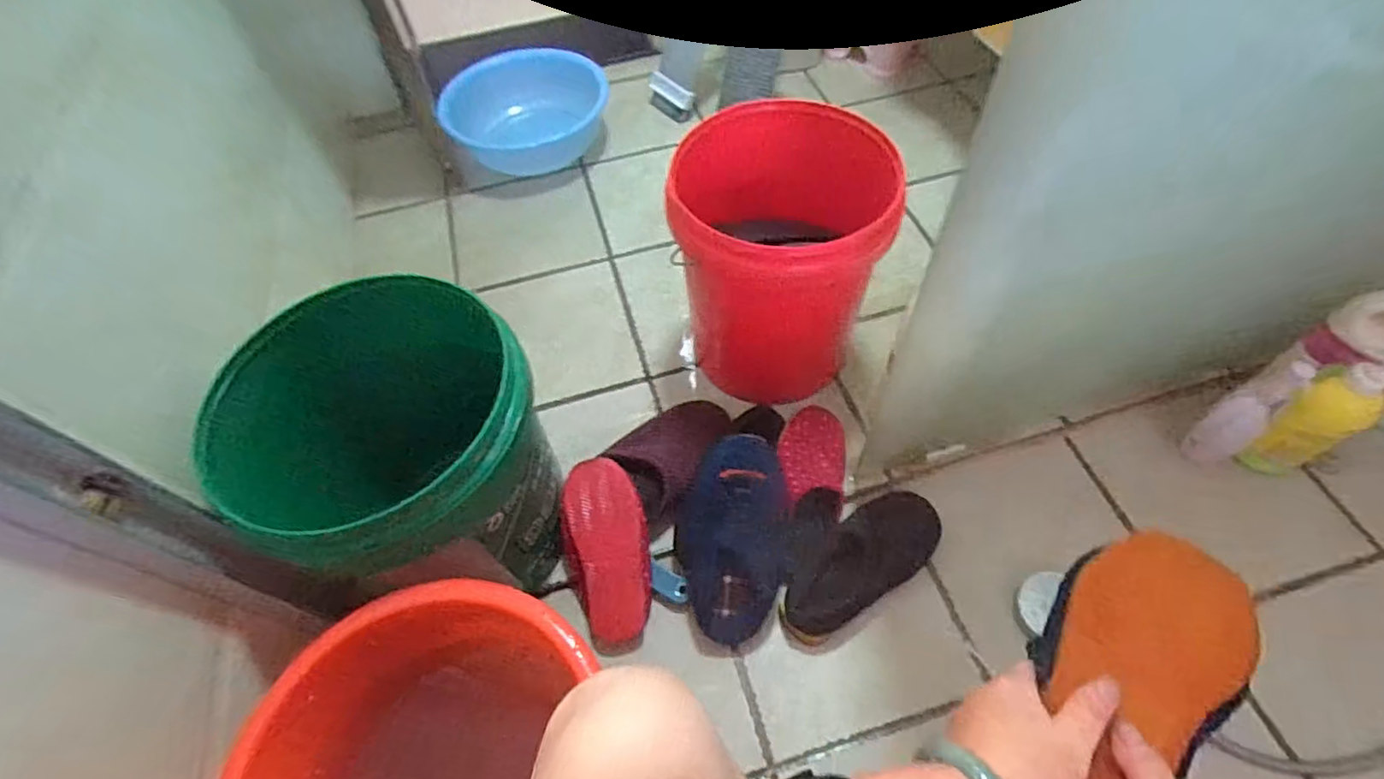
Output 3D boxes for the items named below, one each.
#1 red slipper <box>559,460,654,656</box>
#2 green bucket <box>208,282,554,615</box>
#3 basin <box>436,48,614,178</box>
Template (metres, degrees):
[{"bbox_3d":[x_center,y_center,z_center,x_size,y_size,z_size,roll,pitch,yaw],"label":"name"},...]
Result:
[{"bbox_3d":[-0.115,0.223,0.834,0.113,0.055,0.253,-9,90,-3],"label":"red slipper"},{"bbox_3d":[-0.327,0.102,0.737,0.279,0.346,0.291,-1,56,2],"label":"green bucket"},{"bbox_3d":[-0.365,-0.622,1.368,0.363,0.155,0.196,-16,57,-9],"label":"basin"}]

